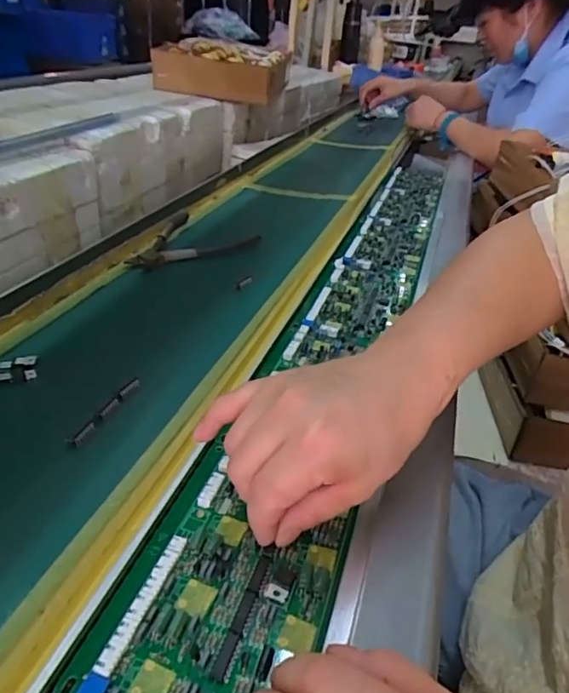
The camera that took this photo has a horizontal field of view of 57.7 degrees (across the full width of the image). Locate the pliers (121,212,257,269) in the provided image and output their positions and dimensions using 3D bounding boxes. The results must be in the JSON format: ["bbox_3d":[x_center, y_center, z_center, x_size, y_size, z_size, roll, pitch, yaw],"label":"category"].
[{"bbox_3d":[-0.092,-0.115,0.574,0.108,0.013,0.144,12,33,8],"label":"pliers"}]

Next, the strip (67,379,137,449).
[{"bbox_3d":[-0.115,0.042,0.334,0.007,0.008,0.068,16,35,16],"label":"strip"}]

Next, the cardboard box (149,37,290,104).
[{"bbox_3d":[-0.129,-0.611,1.139,0.235,0.087,0.285,11,33,6],"label":"cardboard box"}]

